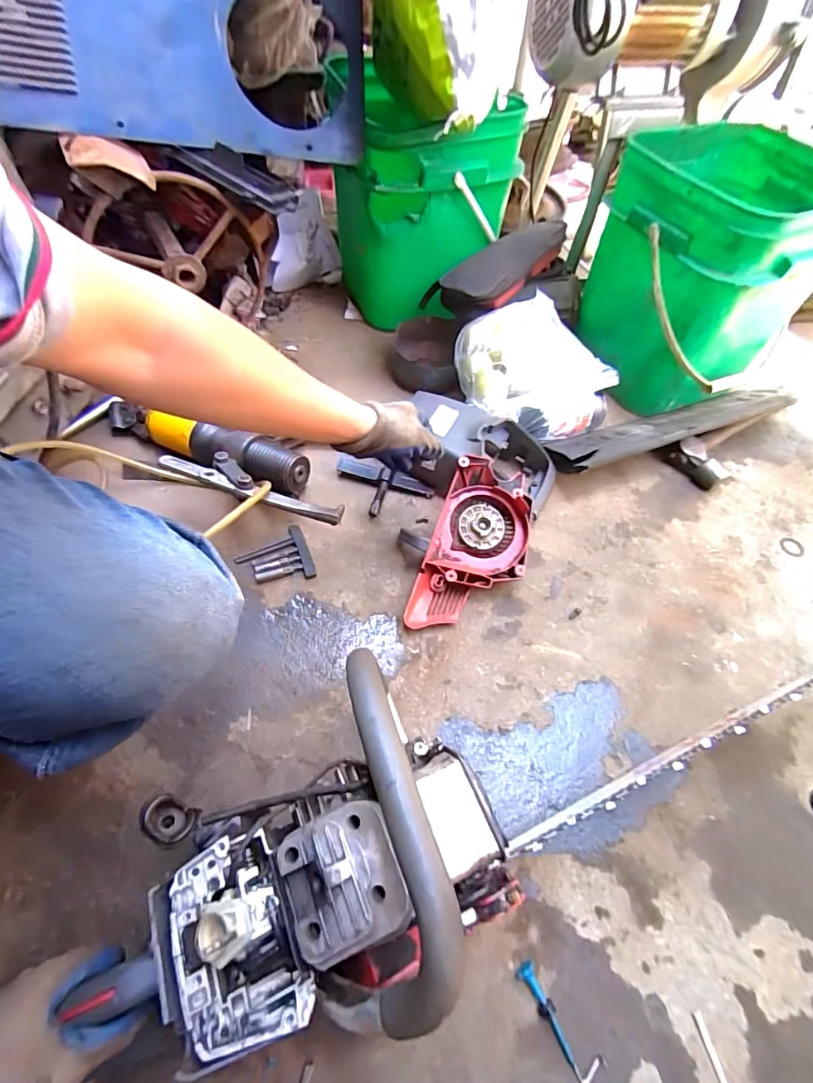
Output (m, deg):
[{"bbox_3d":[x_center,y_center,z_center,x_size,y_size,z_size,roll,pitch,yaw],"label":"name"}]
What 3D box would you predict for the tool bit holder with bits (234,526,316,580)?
[{"bbox_3d":[-0.182,0.024,0.636,0.092,0.010,0.082,-19,58,-13],"label":"tool bit holder with bits"}]

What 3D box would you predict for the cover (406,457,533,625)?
[{"bbox_3d":[0.094,0.016,0.626,0.127,0.048,0.239,20,78,5],"label":"cover"}]

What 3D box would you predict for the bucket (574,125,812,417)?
[{"bbox_3d":[0.453,-0.410,0.730,0.278,0.311,0.281,-33,63,-21],"label":"bucket"}]

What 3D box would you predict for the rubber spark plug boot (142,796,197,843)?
[{"bbox_3d":[-0.189,0.221,0.365,0.032,0.028,0.027,26,62,13],"label":"rubber spark plug boot"}]

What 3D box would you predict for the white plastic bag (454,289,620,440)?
[{"bbox_3d":[0.200,-0.273,0.737,0.223,0.119,0.188,-15,58,-11],"label":"white plastic bag"}]

